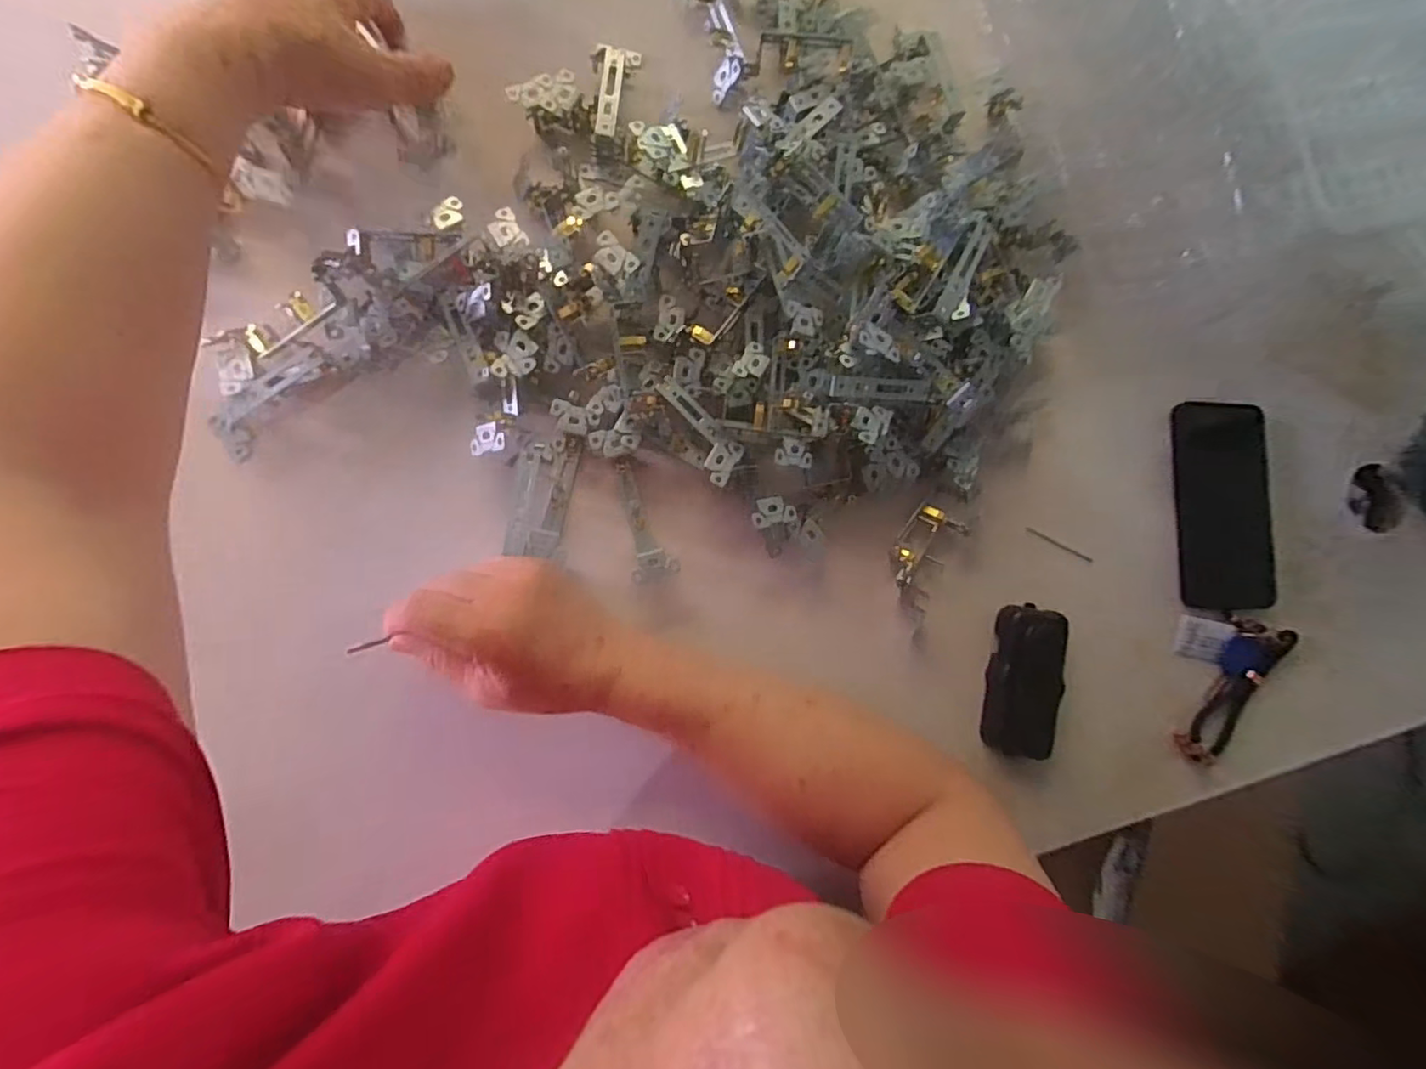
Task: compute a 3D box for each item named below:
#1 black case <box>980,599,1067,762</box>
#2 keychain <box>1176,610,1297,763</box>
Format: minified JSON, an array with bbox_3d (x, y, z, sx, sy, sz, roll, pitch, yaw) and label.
[{"bbox_3d":[0.231,0.109,0.446,0.054,0.019,0.108,8,85,-8],"label":"black case"},{"bbox_3d":[0.402,0.121,0.475,0.095,0.021,0.119,19,84,-7],"label":"keychain"}]

